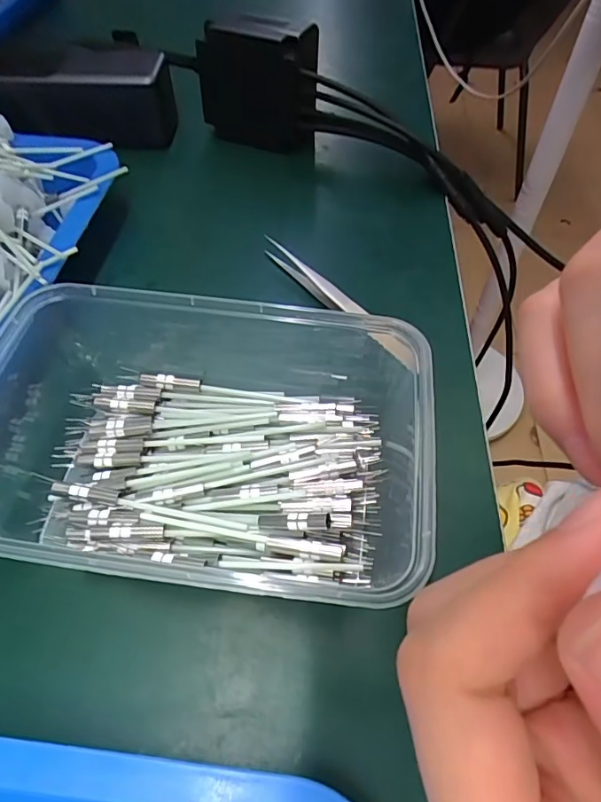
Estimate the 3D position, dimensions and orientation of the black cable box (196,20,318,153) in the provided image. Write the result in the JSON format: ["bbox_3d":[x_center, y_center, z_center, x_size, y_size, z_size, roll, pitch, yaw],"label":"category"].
[{"bbox_3d":[-0.032,-0.229,0.371,0.089,0.080,0.021,11,55,6],"label":"black cable box"}]

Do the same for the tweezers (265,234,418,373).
[{"bbox_3d":[0.020,-0.059,0.294,0.115,0.014,0.010,40,62,23],"label":"tweezers"}]

